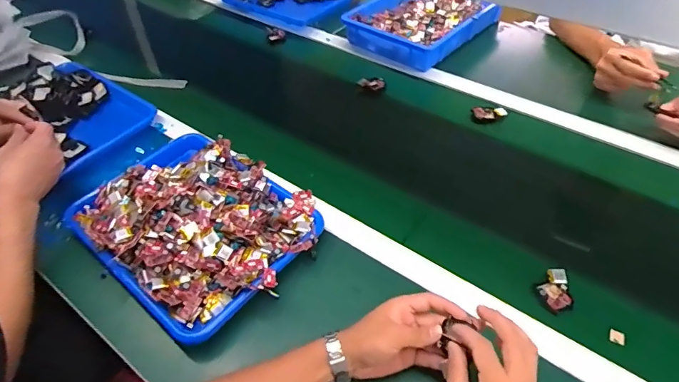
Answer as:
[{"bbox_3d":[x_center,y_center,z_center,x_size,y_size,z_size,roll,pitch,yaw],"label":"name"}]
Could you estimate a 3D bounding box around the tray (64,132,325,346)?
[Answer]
[{"bbox_3d":[-0.215,0.035,0.641,0.343,0.082,0.257,30,55,28],"label":"tray"}]

